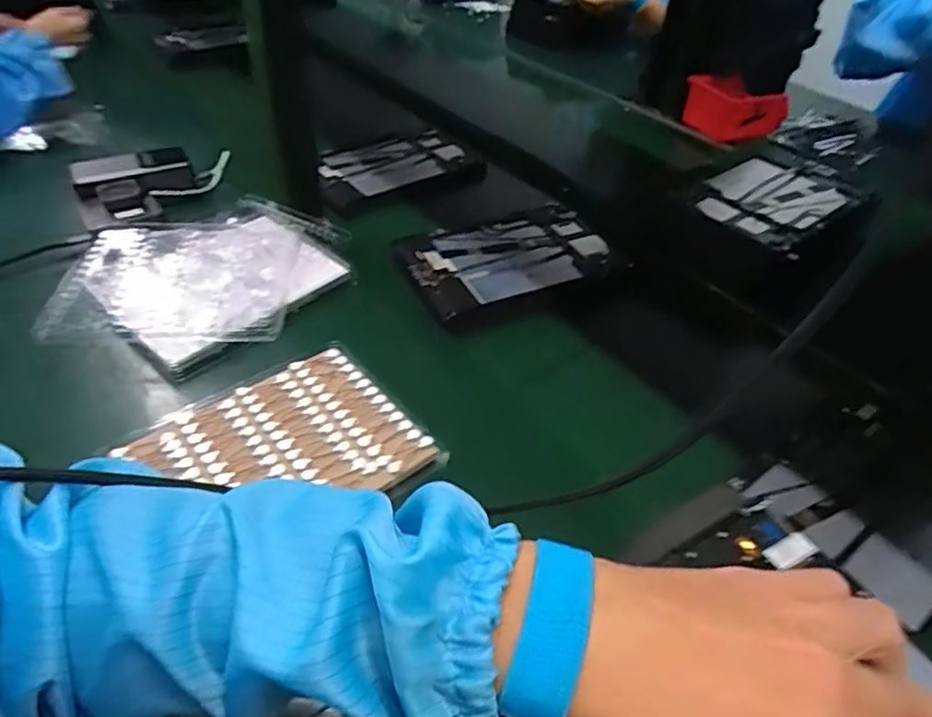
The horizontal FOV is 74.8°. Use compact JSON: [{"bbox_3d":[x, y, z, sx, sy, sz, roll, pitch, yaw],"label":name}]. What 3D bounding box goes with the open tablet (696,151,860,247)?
[{"bbox_3d":[0.364,-0.192,0.728,0.200,0.011,0.143,-32,55,-31],"label":"open tablet"}]

